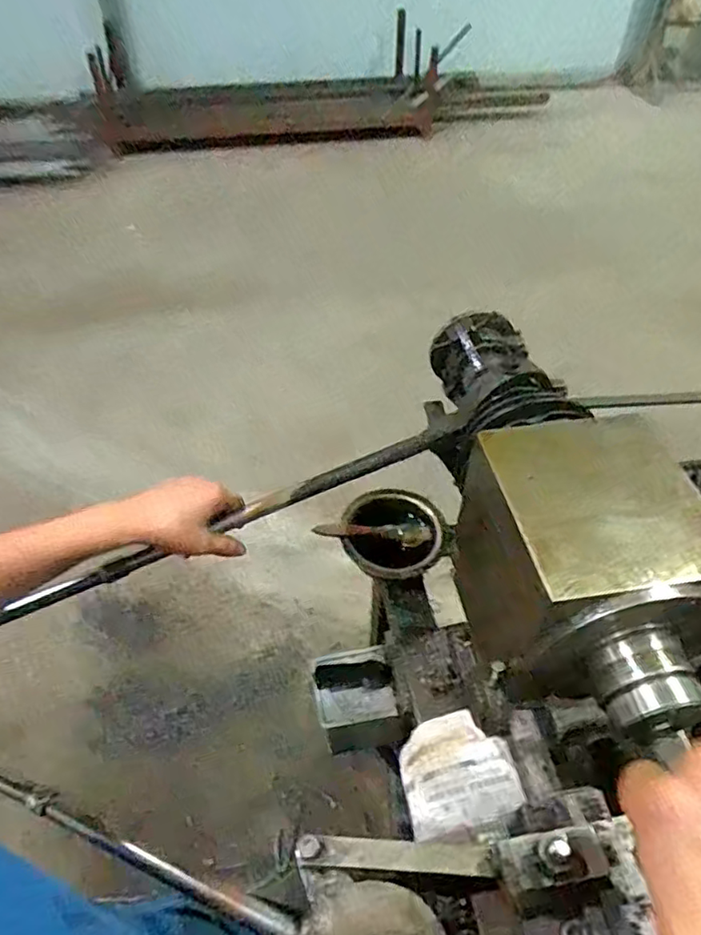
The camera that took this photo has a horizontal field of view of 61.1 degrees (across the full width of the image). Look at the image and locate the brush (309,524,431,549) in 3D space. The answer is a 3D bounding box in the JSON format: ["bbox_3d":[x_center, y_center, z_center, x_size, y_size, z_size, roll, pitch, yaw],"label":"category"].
[{"bbox_3d":[0.029,0.082,0.751,0.144,0.038,0.023,-2,46,-3],"label":"brush"}]

